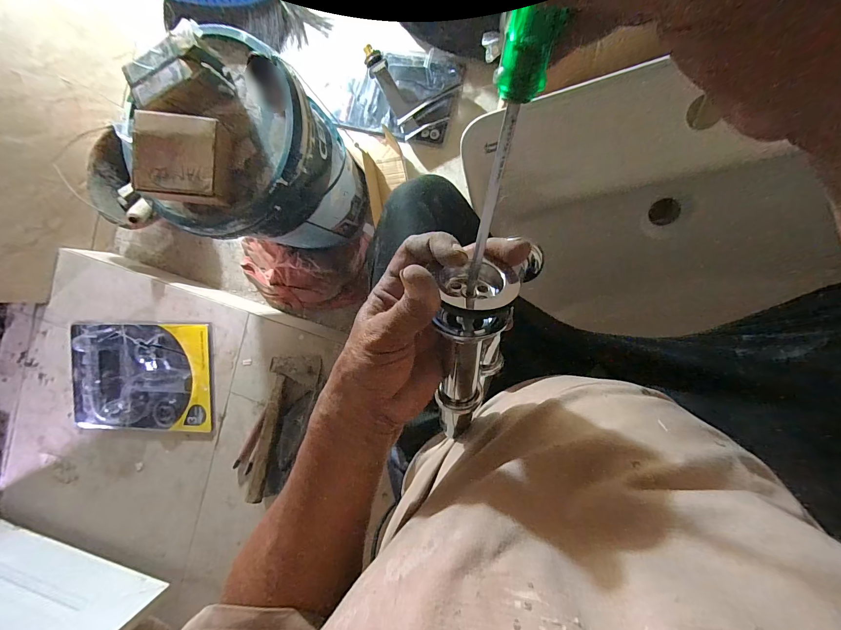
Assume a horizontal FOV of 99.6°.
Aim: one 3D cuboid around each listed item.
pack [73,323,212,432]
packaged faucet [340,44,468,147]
[{"bbox_3d":[-0.699,0.157,0.880,0.385,0.035,0.265,0,91,10],"label":"pack"},{"bbox_3d":[-0.062,-0.523,0.833,0.293,0.083,0.188,15,94,9],"label":"packaged faucet"}]

